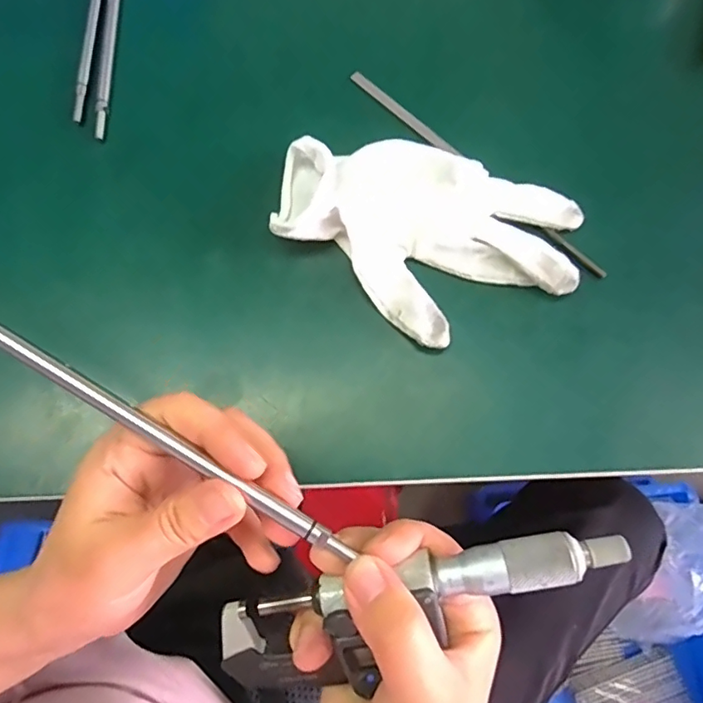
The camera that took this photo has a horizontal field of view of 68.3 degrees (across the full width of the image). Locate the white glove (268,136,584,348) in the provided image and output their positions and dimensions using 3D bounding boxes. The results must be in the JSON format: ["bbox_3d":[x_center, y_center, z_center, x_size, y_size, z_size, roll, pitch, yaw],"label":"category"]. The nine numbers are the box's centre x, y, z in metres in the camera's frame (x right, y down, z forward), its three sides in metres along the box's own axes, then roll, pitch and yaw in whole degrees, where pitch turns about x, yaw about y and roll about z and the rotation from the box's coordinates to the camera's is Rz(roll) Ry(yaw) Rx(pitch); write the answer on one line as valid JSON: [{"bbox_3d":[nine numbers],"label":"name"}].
[{"bbox_3d":[0.036,-0.064,0.286,0.168,0.030,0.105,18,74,5],"label":"white glove"}]

